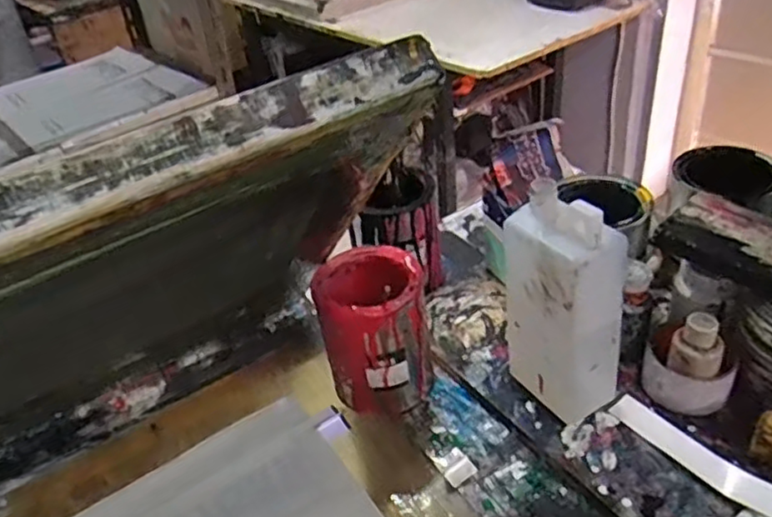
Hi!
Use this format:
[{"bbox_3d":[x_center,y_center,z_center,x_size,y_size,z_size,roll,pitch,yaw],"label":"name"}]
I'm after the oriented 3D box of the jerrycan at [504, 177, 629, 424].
[{"bbox_3d":[0.162,0.042,0.600,0.061,0.207,0.103,-27,40,-25],"label":"jerrycan"}]

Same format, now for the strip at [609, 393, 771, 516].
[{"bbox_3d":[0.276,0.172,0.576,0.031,0.026,0.173,-26,39,-24],"label":"strip"}]

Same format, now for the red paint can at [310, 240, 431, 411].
[{"bbox_3d":[-0.011,0.077,0.683,0.101,0.148,0.103,-5,35,4],"label":"red paint can"}]

